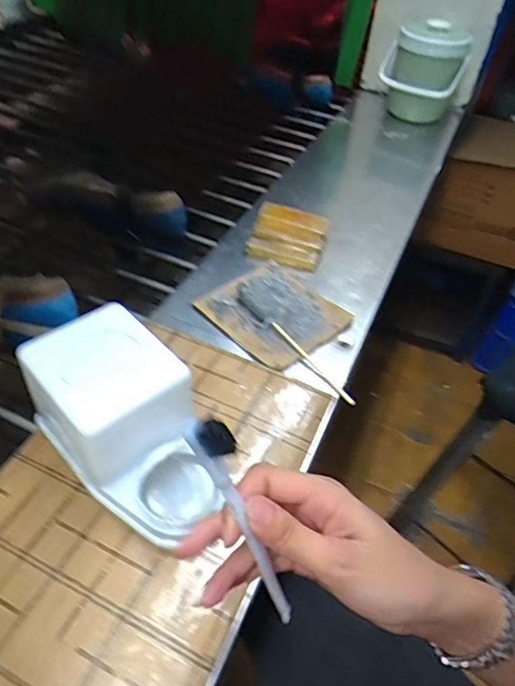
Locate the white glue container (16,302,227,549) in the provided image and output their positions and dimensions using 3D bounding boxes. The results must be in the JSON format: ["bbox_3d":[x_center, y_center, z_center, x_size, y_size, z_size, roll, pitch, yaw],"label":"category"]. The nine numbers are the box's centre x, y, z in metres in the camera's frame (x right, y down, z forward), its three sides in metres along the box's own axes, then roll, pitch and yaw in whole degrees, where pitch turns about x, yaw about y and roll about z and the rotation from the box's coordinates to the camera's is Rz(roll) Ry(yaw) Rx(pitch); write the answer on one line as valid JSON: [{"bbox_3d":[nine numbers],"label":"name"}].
[{"bbox_3d":[-0.101,0.071,0.416,0.178,0.108,0.103,37,54,27],"label":"white glue container"}]

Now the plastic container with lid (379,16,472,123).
[{"bbox_3d":[0.332,-0.545,1.021,0.151,0.177,0.112,16,46,10],"label":"plastic container with lid"}]

